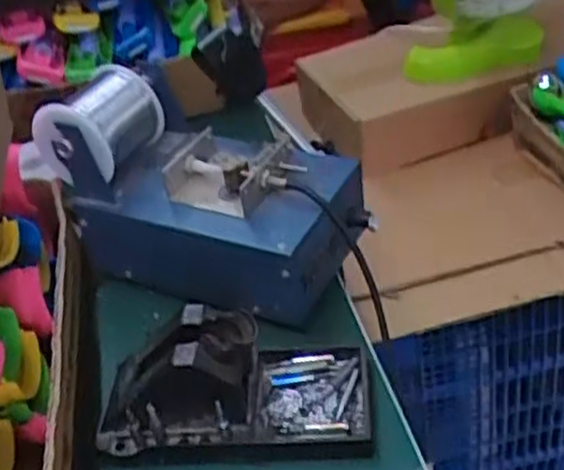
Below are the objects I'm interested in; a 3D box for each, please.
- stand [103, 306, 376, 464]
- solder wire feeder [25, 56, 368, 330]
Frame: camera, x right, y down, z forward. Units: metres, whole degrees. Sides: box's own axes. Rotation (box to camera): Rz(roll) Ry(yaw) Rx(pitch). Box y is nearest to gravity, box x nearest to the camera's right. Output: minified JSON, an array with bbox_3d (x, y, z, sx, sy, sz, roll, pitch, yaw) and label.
[{"bbox_3d":[-0.028,0.084,0.452,0.153,0.077,0.072,-4,38,4],"label":"stand"},{"bbox_3d":[-0.055,-0.040,0.553,0.217,0.129,0.115,13,43,24],"label":"solder wire feeder"}]

